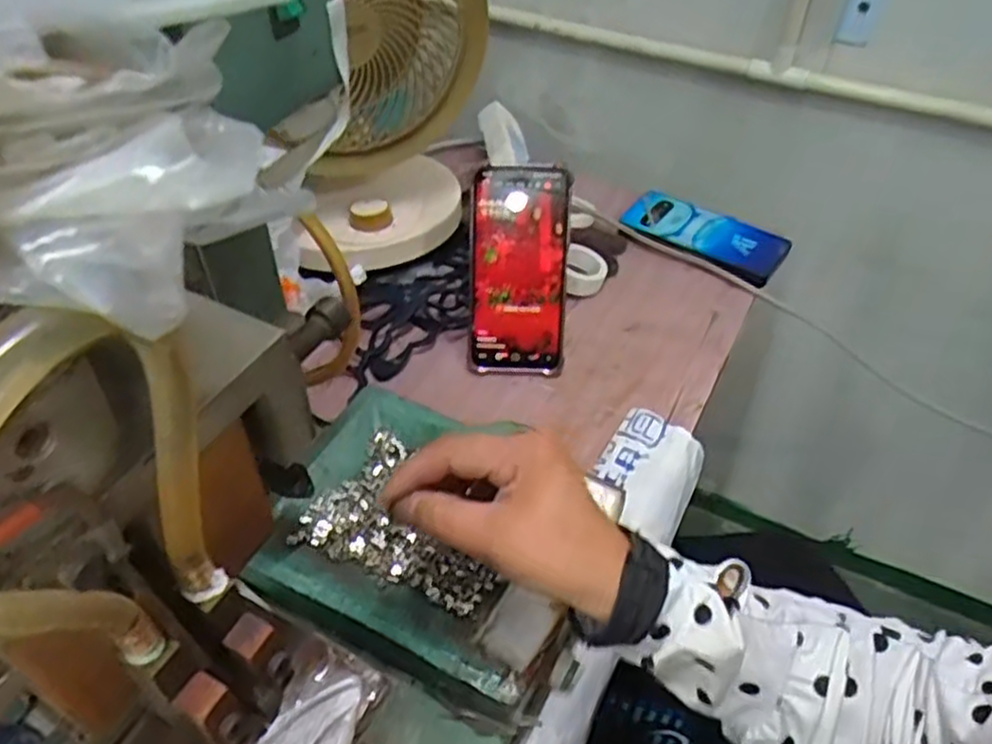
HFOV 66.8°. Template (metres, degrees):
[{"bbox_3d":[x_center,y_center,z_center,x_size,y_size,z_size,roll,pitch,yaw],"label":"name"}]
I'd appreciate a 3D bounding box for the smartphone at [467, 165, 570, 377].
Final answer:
[{"bbox_3d":[0.018,-0.079,0.603,0.076,0.166,0.014,1,18,-1],"label":"smartphone"}]

